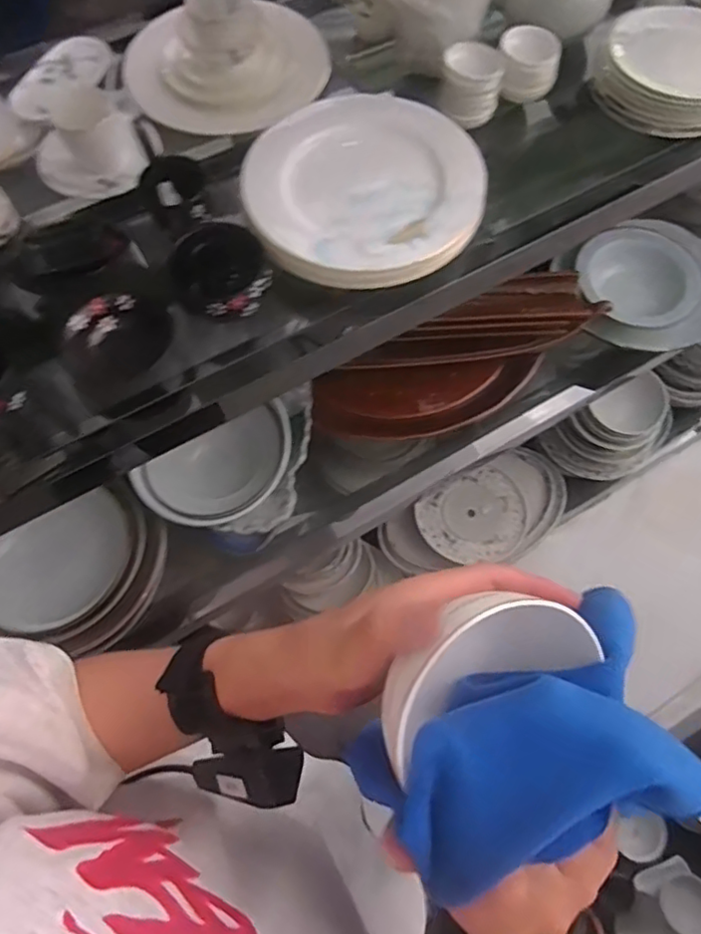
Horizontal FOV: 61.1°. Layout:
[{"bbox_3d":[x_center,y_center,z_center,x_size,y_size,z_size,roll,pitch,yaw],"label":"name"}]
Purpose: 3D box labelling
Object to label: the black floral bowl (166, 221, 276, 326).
[{"bbox_3d":[-0.135,-0.203,0.629,0.109,0.051,0.098,38,72,15],"label":"black floral bowl"}]

